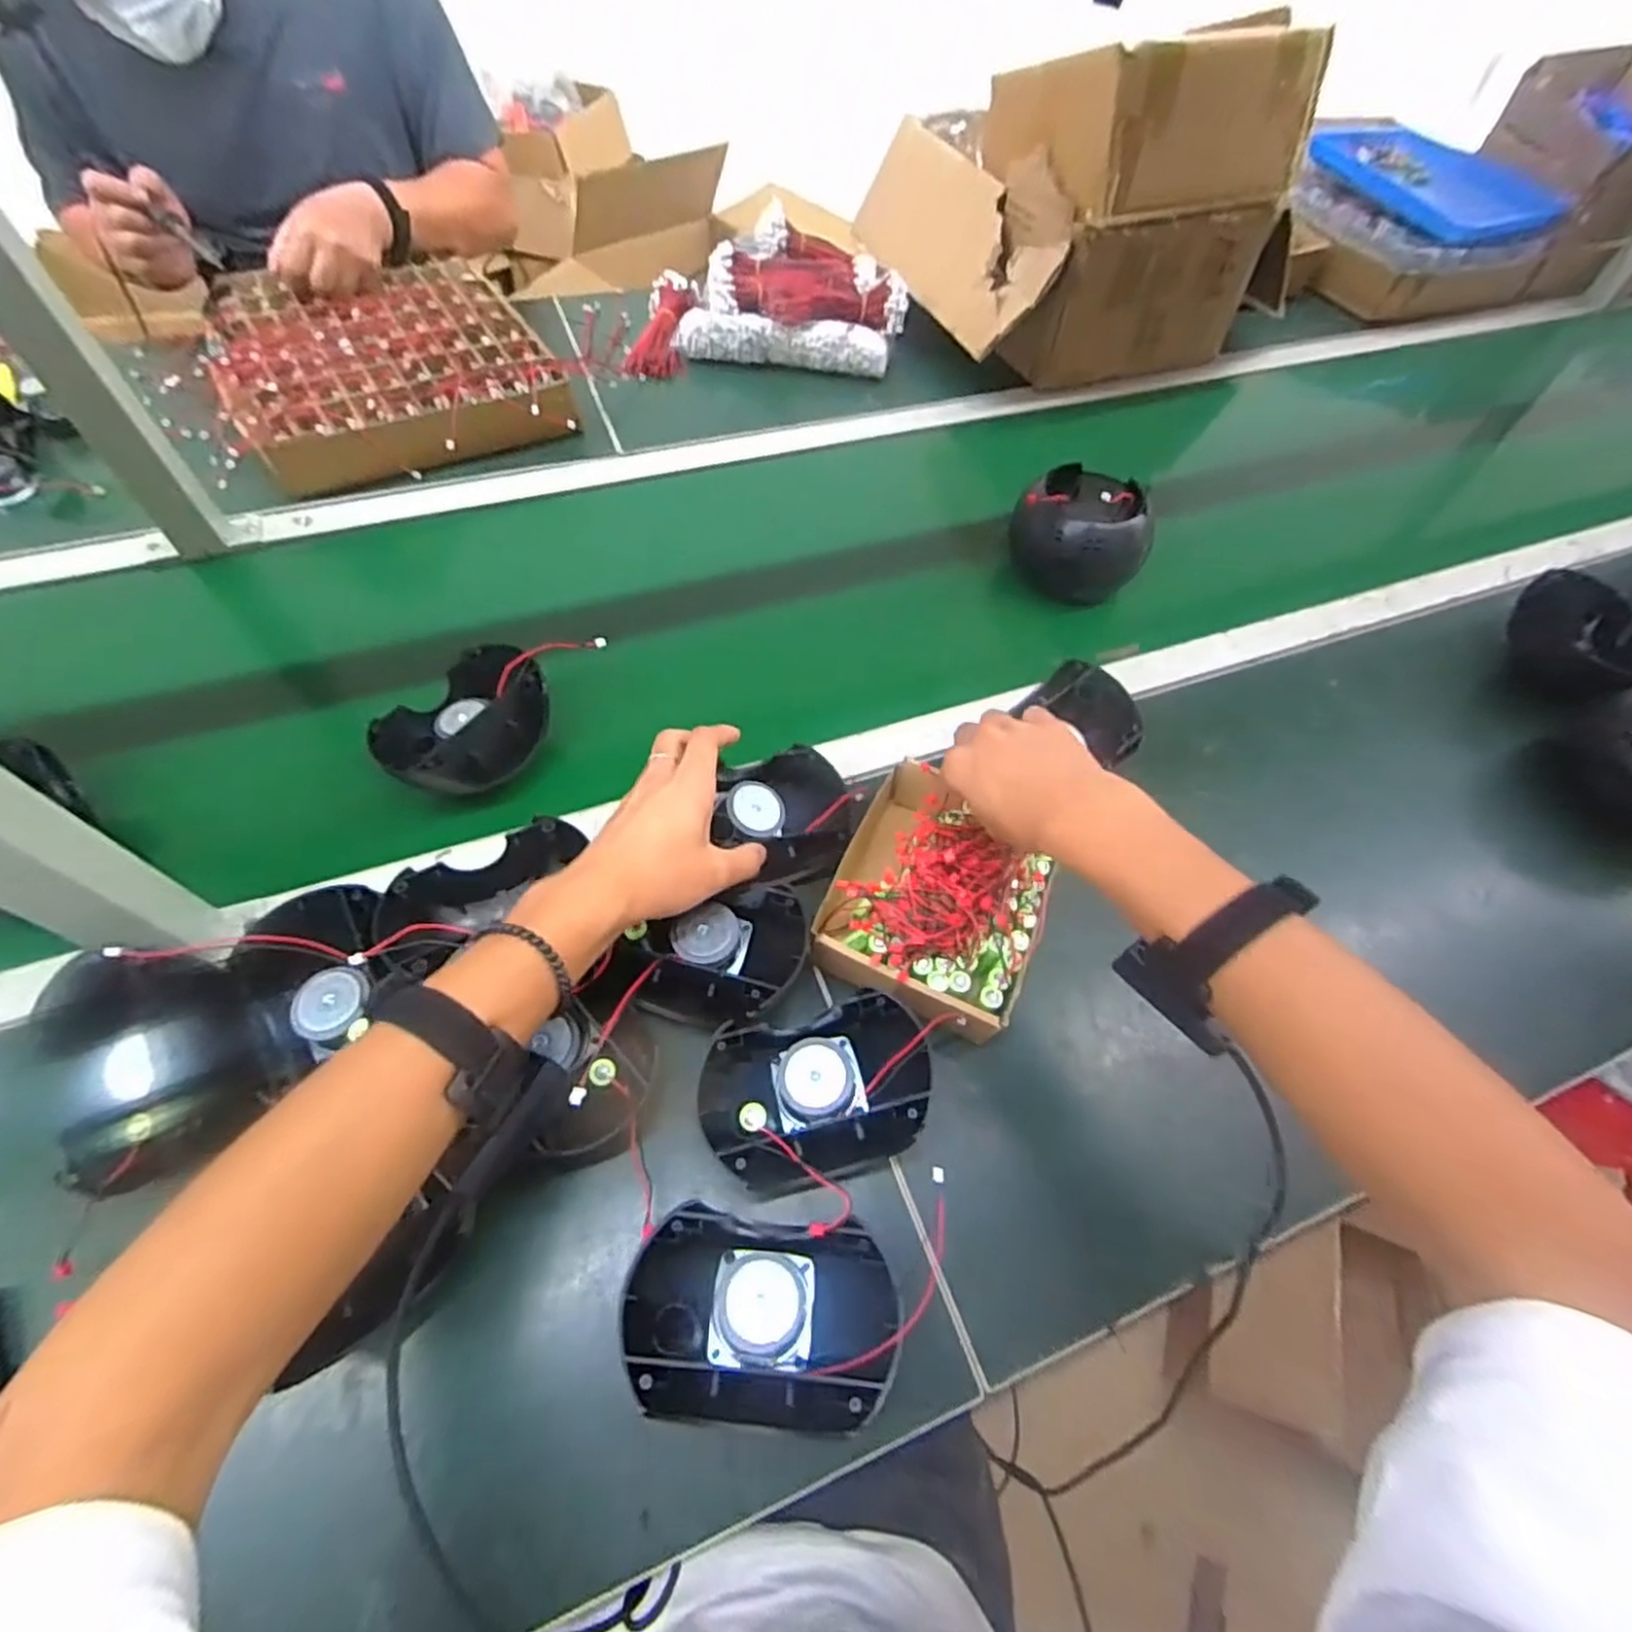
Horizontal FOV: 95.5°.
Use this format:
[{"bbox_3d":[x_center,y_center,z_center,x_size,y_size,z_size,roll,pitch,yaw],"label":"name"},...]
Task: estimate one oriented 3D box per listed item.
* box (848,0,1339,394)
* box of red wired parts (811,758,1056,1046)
[{"bbox_3d":[0.313,-0.812,0.936,0.420,0.291,0.410,-20,62,-16],"label":"box"},{"bbox_3d":[0.084,0.055,0.517,0.141,0.072,0.178,23,59,10],"label":"box of red wired parts"}]

